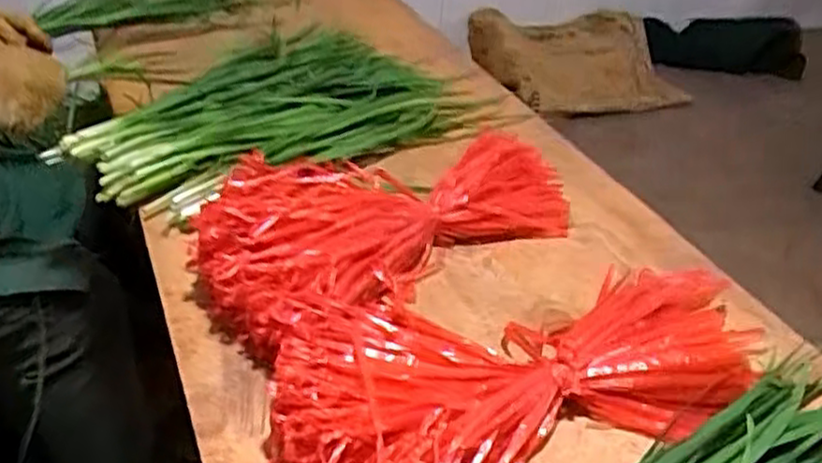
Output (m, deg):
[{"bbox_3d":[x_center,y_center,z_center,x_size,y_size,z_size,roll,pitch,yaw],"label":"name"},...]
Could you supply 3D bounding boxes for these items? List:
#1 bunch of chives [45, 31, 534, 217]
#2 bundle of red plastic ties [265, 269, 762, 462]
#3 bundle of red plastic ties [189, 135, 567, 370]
[{"bbox_3d":[-0.145,-0.127,0.793,0.456,0.068,0.271,-18,43,-26],"label":"bunch of chives"},{"bbox_3d":[0.080,0.096,0.524,0.367,0.065,0.186,-18,43,-26],"label":"bundle of red plastic ties"},{"bbox_3d":[-0.019,-0.012,0.643,0.329,0.077,0.173,-21,44,-28],"label":"bundle of red plastic ties"}]

